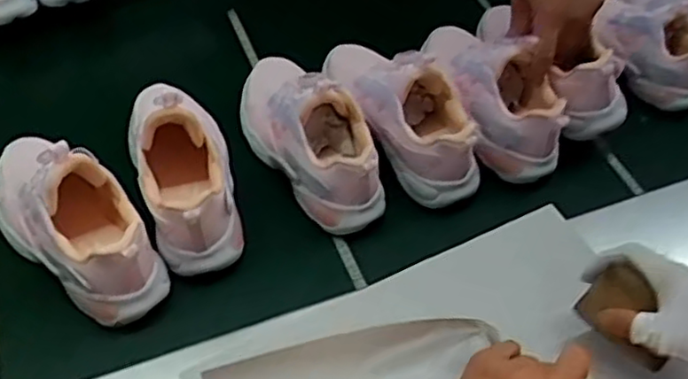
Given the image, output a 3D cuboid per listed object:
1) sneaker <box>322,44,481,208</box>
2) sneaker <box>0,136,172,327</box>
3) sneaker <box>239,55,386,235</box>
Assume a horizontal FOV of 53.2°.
[{"bbox_3d":[0.054,-0.092,0.682,0.077,0.106,0.225,-26,59,-22],"label":"sneaker"},{"bbox_3d":[-0.230,0.014,0.577,0.192,0.109,0.086,36,58,21],"label":"sneaker"},{"bbox_3d":[-0.035,-0.067,0.665,0.084,0.102,0.216,-29,60,-24],"label":"sneaker"}]

